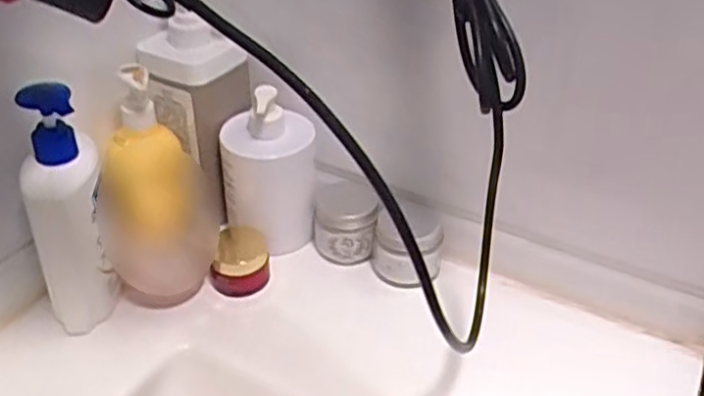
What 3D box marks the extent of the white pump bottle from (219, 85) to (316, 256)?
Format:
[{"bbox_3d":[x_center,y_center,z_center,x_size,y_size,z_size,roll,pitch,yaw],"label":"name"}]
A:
[{"bbox_3d":[-0.077,-0.020,0.657,0.076,0.142,0.071,-8,36,-14],"label":"white pump bottle"}]

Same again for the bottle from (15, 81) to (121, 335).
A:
[{"bbox_3d":[-0.216,0.021,0.567,0.057,0.213,0.053,-14,38,-22],"label":"bottle"}]

